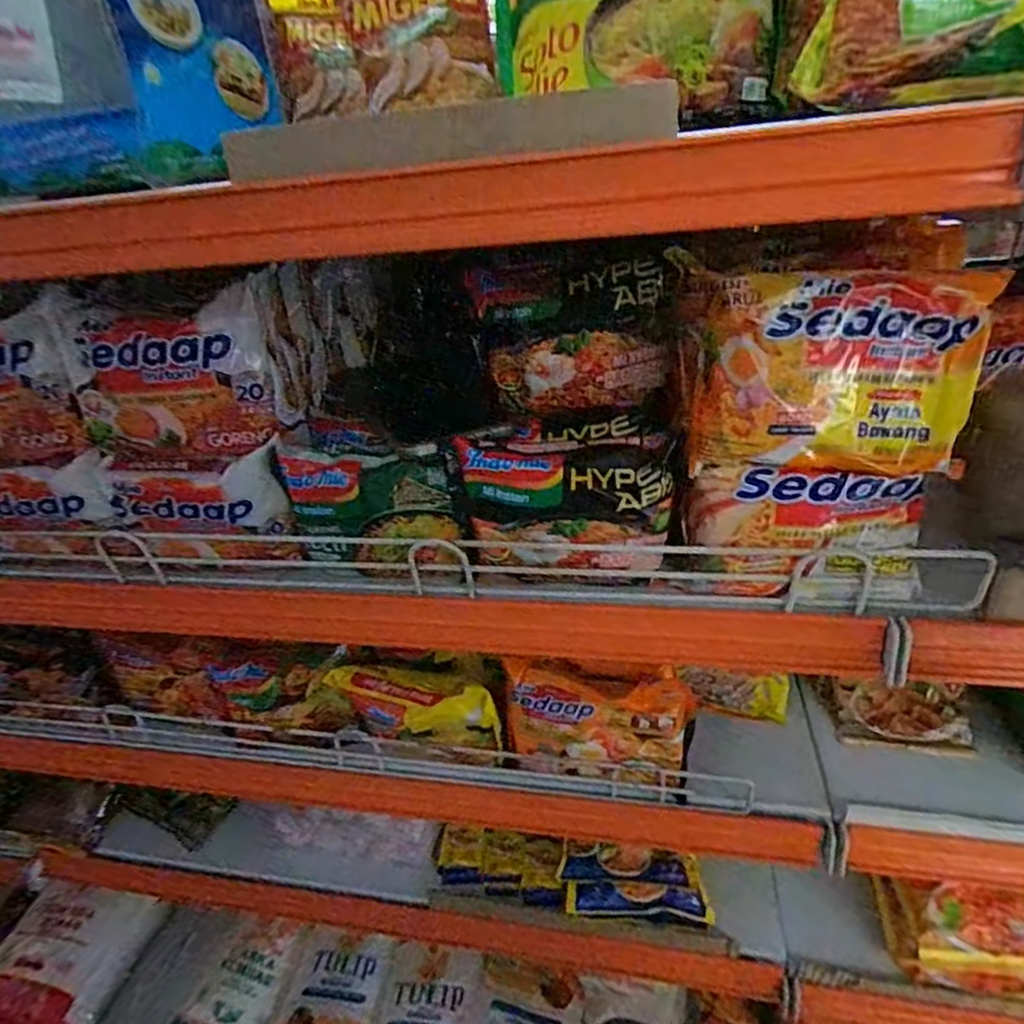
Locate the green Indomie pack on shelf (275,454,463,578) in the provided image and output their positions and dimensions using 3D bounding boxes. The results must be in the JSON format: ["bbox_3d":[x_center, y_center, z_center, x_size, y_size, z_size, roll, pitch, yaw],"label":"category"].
[{"bbox_3d":[-0.087,0.004,0.397,0.112,0.085,0.020,1,32,12],"label":"green Indomie pack on shelf"}]

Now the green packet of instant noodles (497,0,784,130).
[{"bbox_3d":[0.061,-0.246,0.301,0.137,0.093,0.043,3,32,15],"label":"green packet of instant noodles"}]

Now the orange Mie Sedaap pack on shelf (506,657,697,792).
[{"bbox_3d":[0.067,0.162,0.482,0.134,0.084,0.046,0,31,10],"label":"orange Mie Sedaap pack on shelf"}]

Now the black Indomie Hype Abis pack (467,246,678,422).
[{"bbox_3d":[0.039,-0.115,0.391,0.118,0.098,0.032,-1,20,8],"label":"black Indomie Hype Abis pack"}]

